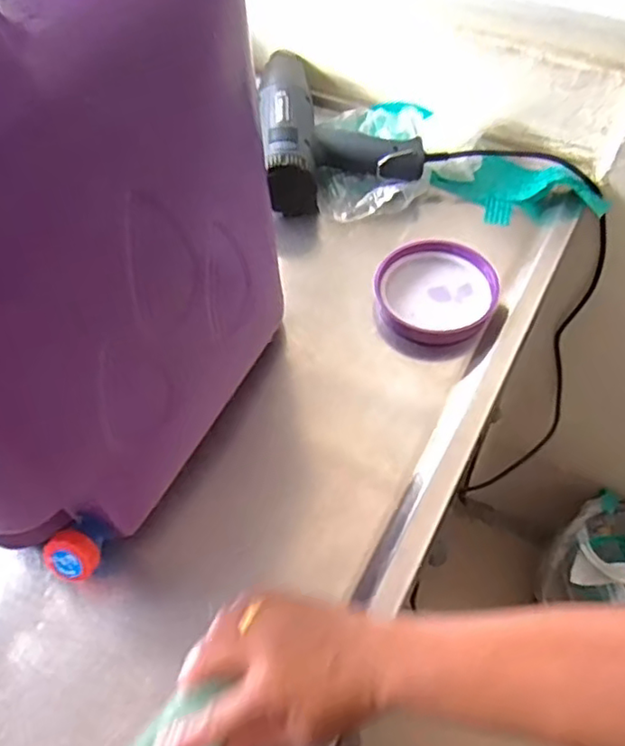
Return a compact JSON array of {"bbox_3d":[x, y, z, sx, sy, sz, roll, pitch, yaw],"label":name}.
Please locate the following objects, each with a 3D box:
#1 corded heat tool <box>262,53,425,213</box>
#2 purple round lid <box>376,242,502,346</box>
[{"bbox_3d":[0.024,-0.291,0.742,0.169,0.077,0.250,-8,57,-3],"label":"corded heat tool"},{"bbox_3d":[0.121,-0.082,0.633,0.114,0.024,0.112,-1,56,2],"label":"purple round lid"}]

